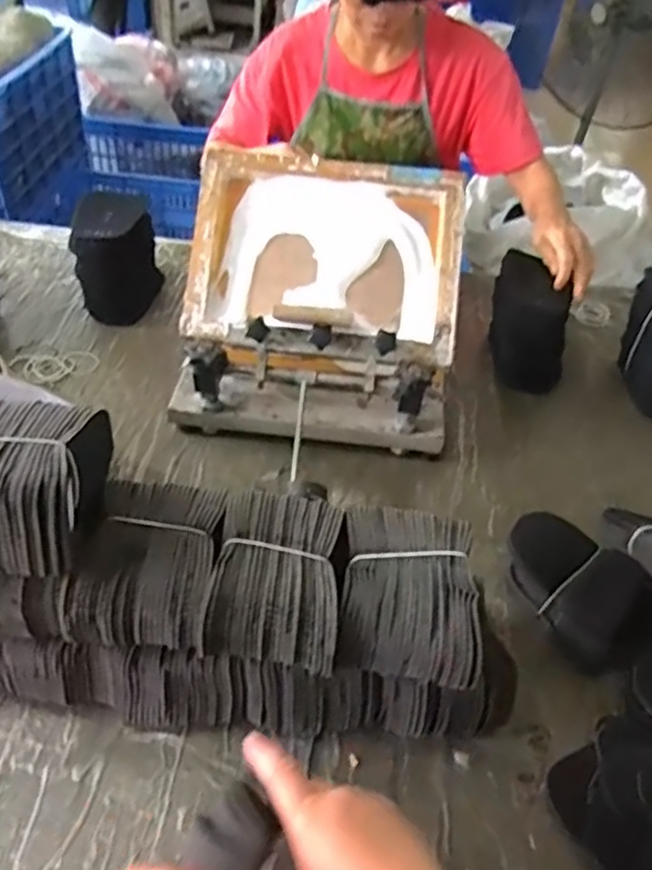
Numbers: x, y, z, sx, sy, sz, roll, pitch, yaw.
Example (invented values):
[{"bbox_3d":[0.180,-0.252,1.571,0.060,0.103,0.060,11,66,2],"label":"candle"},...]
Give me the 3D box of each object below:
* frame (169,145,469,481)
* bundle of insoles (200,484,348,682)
[{"bbox_3d":[-0.006,-0.178,0.883,0.348,0.256,0.268,7,44,1],"label":"frame"},{"bbox_3d":[-0.041,0.126,0.577,0.111,0.064,0.143,9,44,3],"label":"bundle of insoles"}]

